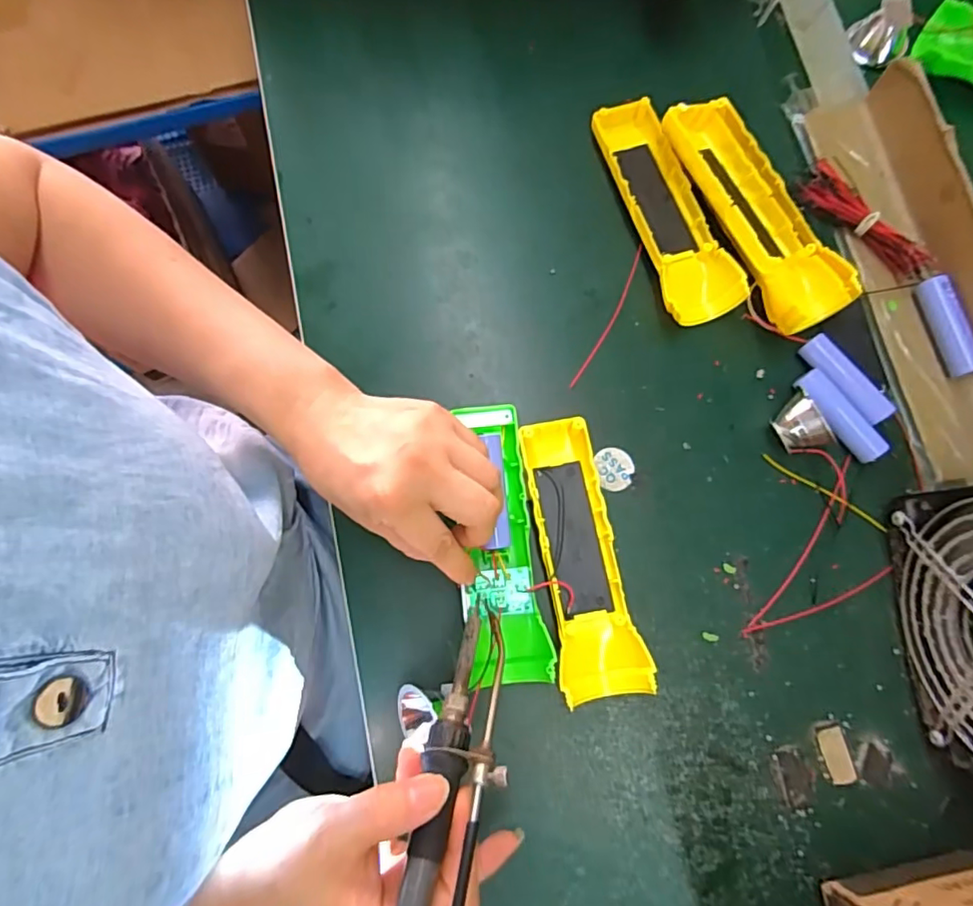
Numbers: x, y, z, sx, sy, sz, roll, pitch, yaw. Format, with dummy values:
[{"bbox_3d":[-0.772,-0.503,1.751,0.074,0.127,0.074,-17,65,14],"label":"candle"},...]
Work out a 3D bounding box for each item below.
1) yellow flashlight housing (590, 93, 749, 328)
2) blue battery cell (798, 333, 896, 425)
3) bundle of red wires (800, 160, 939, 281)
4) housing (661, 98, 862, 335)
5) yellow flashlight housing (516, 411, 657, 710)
[{"bbox_3d":[0.117,-0.164,0.378,0.049,0.024,0.162,-18,79,-4],"label":"yellow flashlight housing"},{"bbox_3d":[0.228,-0.046,0.358,0.020,0.014,0.066,-39,82,-8],"label":"blue battery cell"},{"bbox_3d":[0.254,-0.153,0.375,0.017,0.024,0.100,-40,82,-8],"label":"bundle of red wires"},{"bbox_3d":[0.172,-0.154,0.370,0.060,0.040,0.165,-26,80,-6],"label":"housing"},{"bbox_3d":[0.056,0.061,0.333,0.048,0.025,0.162,-8,79,-3],"label":"yellow flashlight housing"}]

